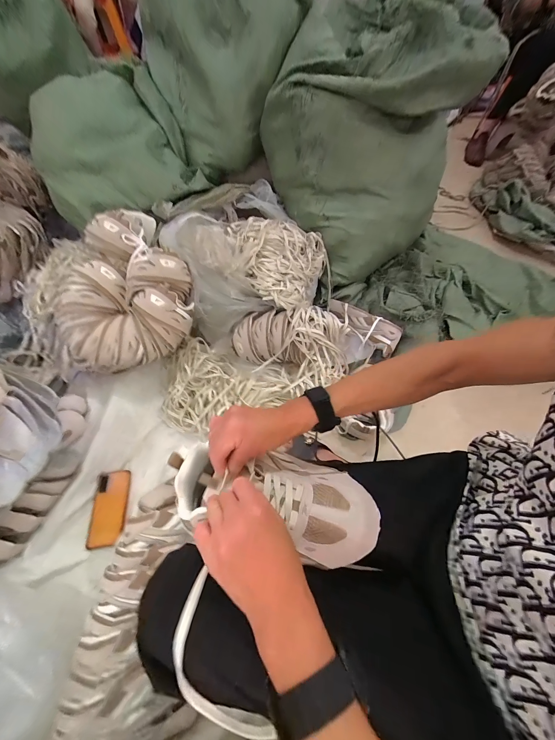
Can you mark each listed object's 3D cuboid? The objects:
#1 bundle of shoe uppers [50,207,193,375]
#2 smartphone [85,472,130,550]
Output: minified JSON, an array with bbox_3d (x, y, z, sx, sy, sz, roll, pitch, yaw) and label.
[{"bbox_3d":[-0.428,-0.221,0.757,0.361,0.170,0.422,-14,88,-4],"label":"bundle of shoe uppers"},{"bbox_3d":[-0.411,0.335,0.664,0.076,0.014,0.166,-8,60,-3],"label":"smartphone"}]

